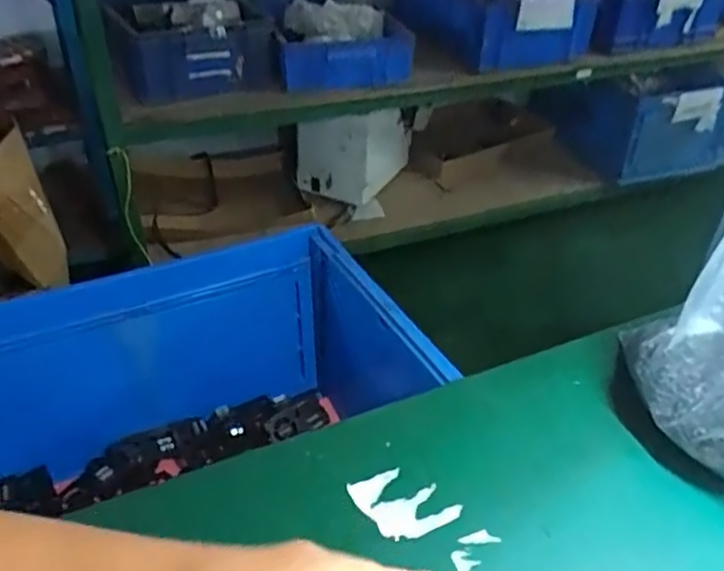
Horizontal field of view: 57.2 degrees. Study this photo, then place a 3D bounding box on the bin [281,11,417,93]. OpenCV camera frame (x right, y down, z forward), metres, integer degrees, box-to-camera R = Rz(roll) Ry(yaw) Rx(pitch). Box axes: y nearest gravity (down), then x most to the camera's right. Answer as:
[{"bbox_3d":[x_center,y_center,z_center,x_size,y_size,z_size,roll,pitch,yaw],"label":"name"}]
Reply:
[{"bbox_3d":[-0.038,-0.524,1.521,0.324,0.106,0.211,-13,39,-19],"label":"bin"}]

